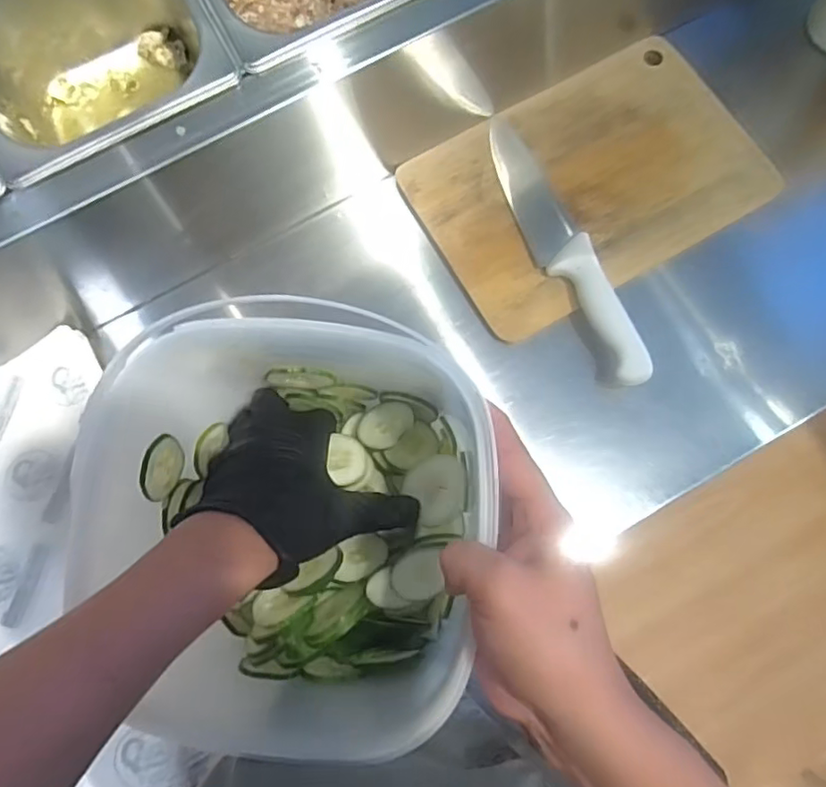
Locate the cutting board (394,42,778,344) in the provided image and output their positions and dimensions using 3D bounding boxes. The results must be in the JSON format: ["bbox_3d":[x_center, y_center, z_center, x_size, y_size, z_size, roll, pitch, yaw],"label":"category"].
[{"bbox_3d":[0.159,-0.193,0.540,0.295,0.016,0.198,-28,77,-5],"label":"cutting board"}]

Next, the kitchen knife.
[{"bbox_3d":[0.130,-0.134,0.521,0.045,0.030,0.279,-24,77,-4],"label":"kitchen knife"}]

